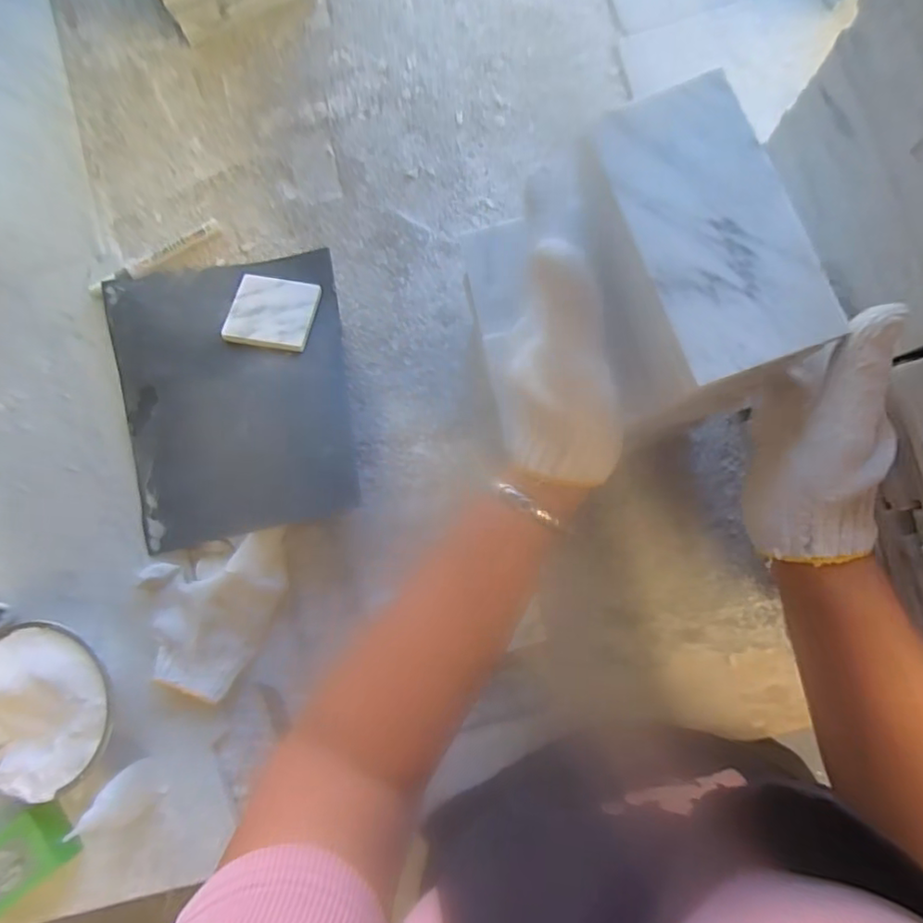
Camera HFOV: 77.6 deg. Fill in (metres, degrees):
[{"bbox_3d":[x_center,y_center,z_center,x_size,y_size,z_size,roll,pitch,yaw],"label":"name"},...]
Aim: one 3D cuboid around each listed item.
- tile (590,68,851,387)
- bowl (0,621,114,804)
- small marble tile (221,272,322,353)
[{"bbox_3d":[0.124,-0.116,0.279,0.075,0.008,0.145,-20,84,-1],"label":"tile"},{"bbox_3d":[-0.383,0.223,0.528,0.139,0.044,0.147,-42,84,2],"label":"bowl"},{"bbox_3d":[-0.183,-0.146,0.558,0.078,0.006,0.081,10,65,-6],"label":"small marble tile"}]

